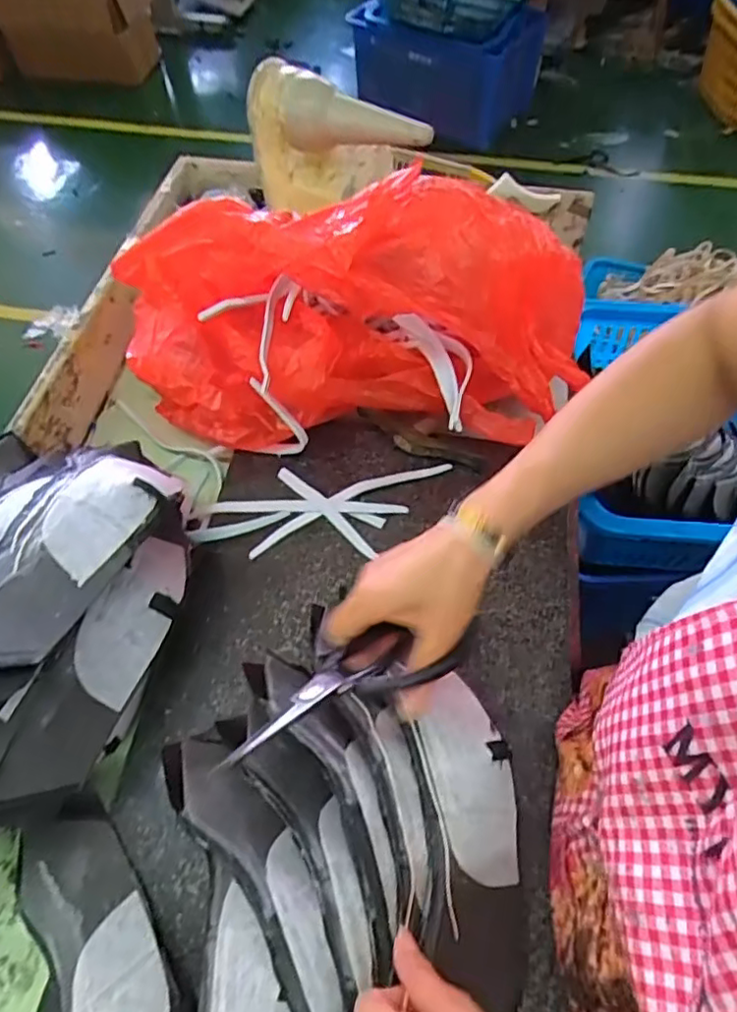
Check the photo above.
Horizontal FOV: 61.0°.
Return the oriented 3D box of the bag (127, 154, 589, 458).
[{"bbox_3d":[-0.019,-0.162,0.571,0.432,0.207,0.137,6,58,4],"label":"bag"}]

